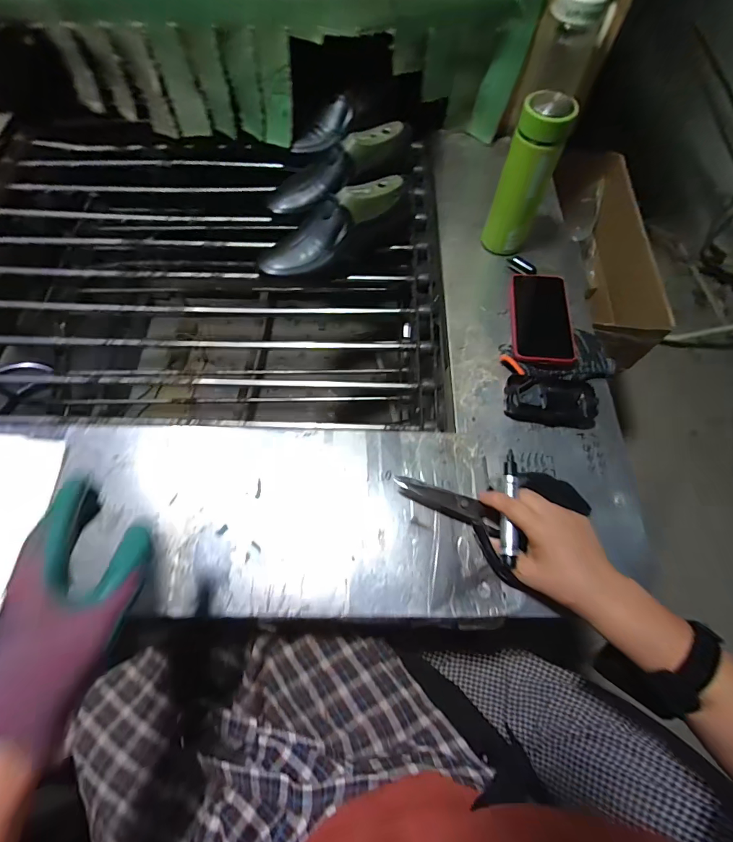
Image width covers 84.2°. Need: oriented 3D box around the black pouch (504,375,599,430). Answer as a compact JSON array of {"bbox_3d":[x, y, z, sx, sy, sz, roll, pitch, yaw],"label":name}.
[{"bbox_3d":[0.232,-0.026,0.515,0.113,0.032,0.058,8,66,1],"label":"black pouch"}]

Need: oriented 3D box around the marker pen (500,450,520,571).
[{"bbox_3d":[0.153,0.091,0.432,0.017,0.019,0.122,10,70,3],"label":"marker pen"}]

